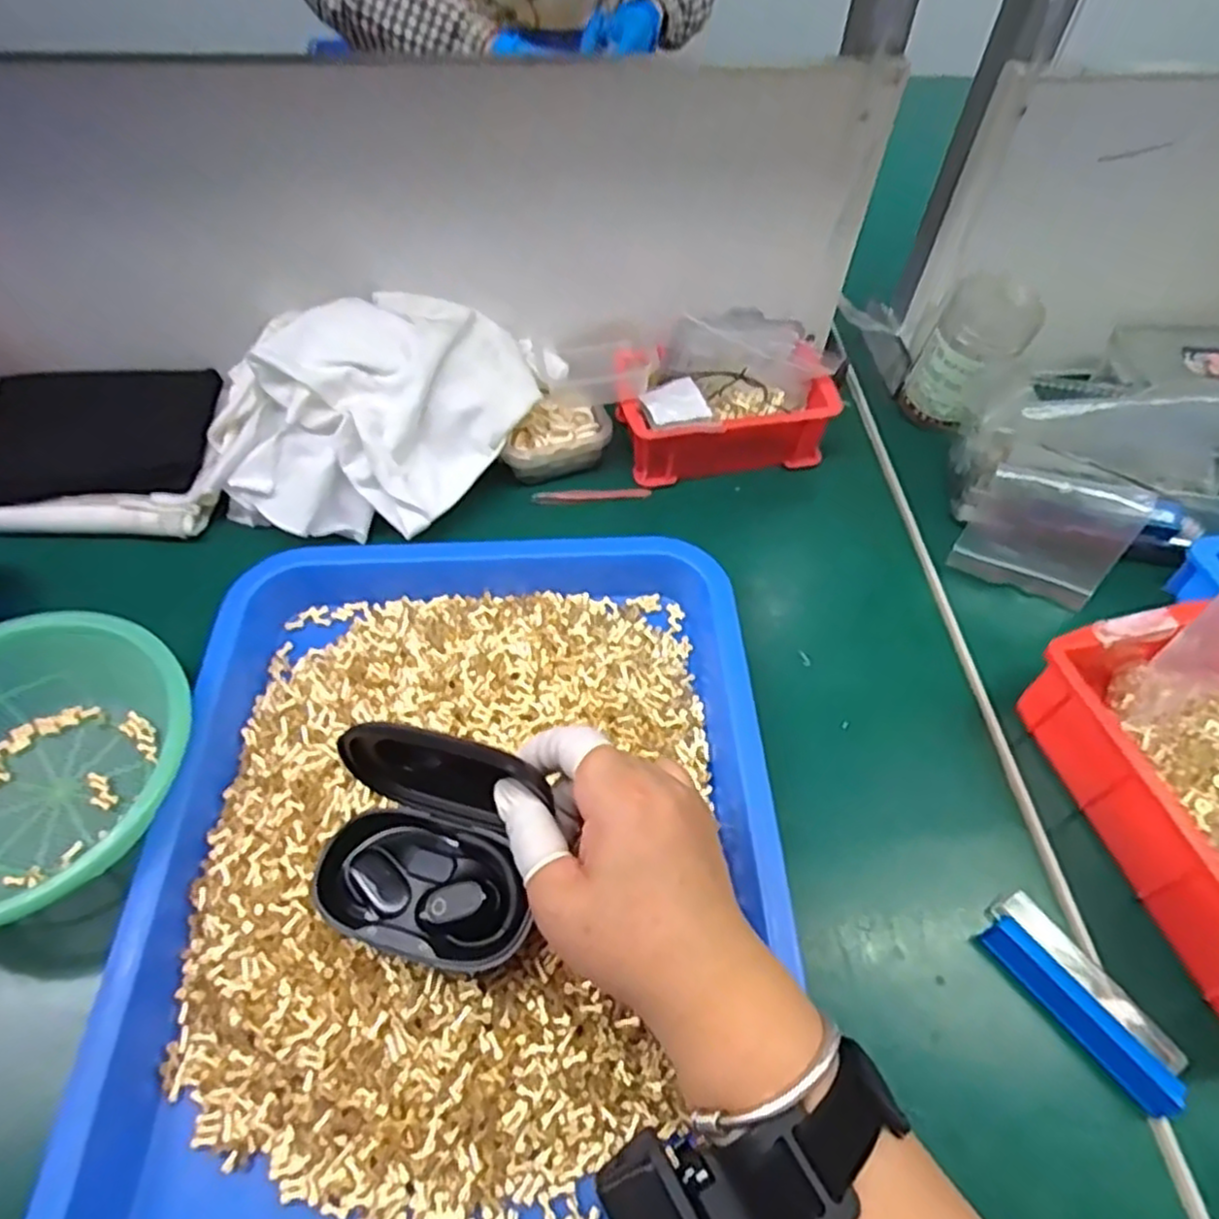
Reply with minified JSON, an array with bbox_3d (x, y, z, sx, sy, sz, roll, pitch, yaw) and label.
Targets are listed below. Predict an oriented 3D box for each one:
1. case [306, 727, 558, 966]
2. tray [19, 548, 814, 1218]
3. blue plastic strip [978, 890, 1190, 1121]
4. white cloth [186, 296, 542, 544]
[{"bbox_3d":[-0.075,0.099,0.307,0.091,0.061,0.074,13,55,8],"label":"case"},{"bbox_3d":[-0.067,0.122,0.354,0.309,0.047,0.392,-1,54,-2],"label":"tray"},{"bbox_3d":[0.216,0.177,0.340,0.036,0.023,0.090,-33,61,-22],"label":"blue plastic strip"},{"bbox_3d":[-0.163,-0.136,0.494,0.193,0.094,0.166,15,55,9],"label":"white cloth"}]

